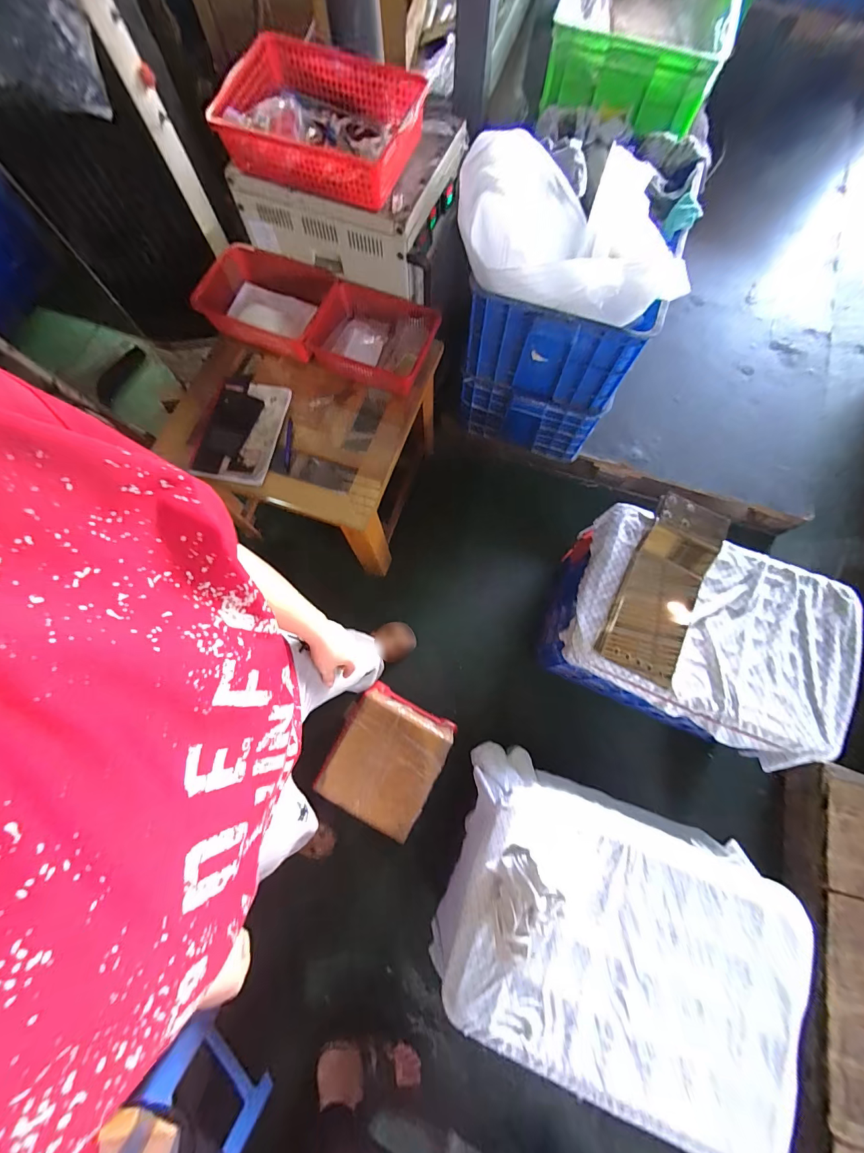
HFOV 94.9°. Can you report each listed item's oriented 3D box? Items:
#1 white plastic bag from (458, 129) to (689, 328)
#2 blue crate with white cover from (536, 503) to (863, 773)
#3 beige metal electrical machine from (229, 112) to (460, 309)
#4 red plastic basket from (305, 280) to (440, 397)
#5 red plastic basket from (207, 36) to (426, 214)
[{"bbox_3d":[0.278,-0.689,0.791,0.470,0.155,0.232,17,75,5],"label":"white plastic bag"},{"bbox_3d":[0.638,0.146,1.028,0.594,0.301,0.420,26,76,7],"label":"blue crate with white cover"},{"bbox_3d":[-0.184,-0.877,0.911,0.440,0.157,0.319,16,75,5],"label":"beige metal electrical machine"},{"bbox_3d":[-0.145,-0.556,0.946,0.283,0.083,0.222,16,75,5],"label":"red plastic basket"},{"bbox_3d":[-0.231,-0.914,0.792,0.396,0.113,0.286,17,75,5],"label":"red plastic basket"}]

